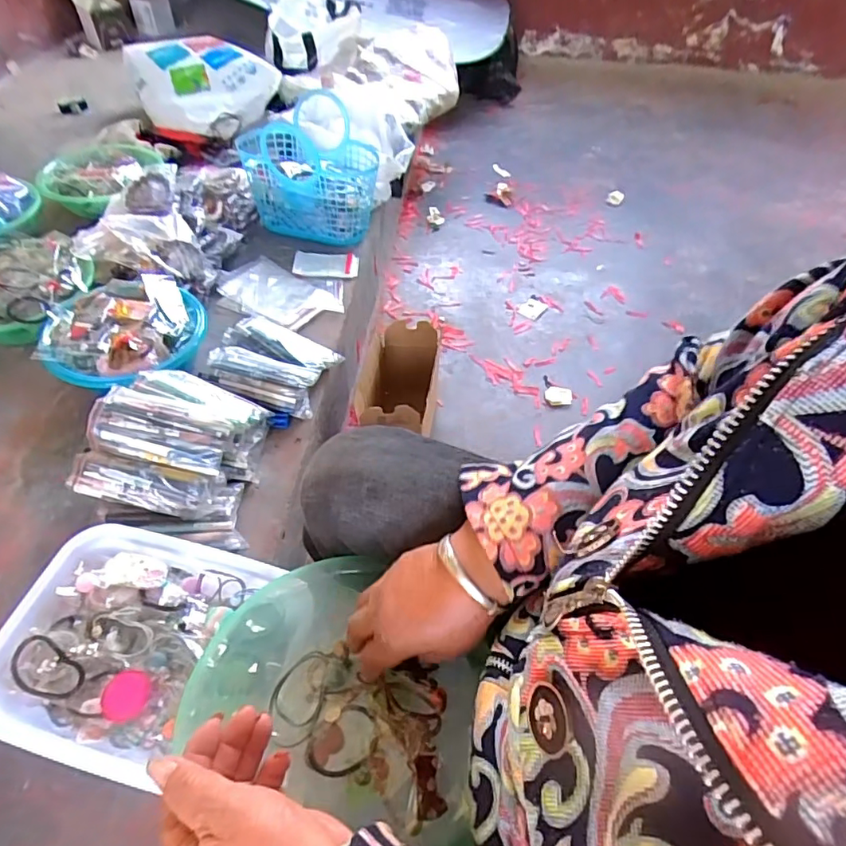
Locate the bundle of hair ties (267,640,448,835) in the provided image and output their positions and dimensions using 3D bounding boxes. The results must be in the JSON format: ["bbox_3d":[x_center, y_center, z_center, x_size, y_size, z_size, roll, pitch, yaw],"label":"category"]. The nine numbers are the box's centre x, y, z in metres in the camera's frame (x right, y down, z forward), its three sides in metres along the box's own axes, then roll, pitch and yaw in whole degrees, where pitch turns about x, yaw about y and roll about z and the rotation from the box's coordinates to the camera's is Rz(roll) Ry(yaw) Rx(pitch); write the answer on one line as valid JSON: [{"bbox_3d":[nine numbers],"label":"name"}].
[{"bbox_3d":[-0.049,0.236,0.425,0.140,0.018,0.102,8,51,10],"label":"bundle of hair ties"}]

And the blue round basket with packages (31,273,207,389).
[{"bbox_3d":[-0.458,-0.126,0.829,0.209,0.088,0.233,-2,50,2],"label":"blue round basket with packages"}]

